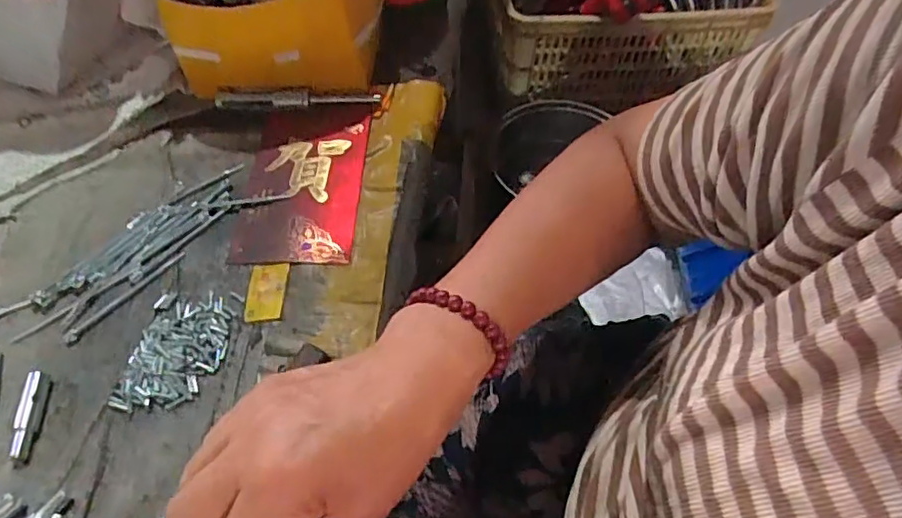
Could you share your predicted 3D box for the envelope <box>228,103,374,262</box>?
[{"bbox_3d":[-0.111,-0.063,0.451,0.086,0.005,0.155,1,55,1],"label":"envelope"}]

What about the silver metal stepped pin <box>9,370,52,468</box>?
[{"bbox_3d":[-0.243,0.090,0.343,0.011,0.012,0.052,-8,55,-5],"label":"silver metal stepped pin"}]

